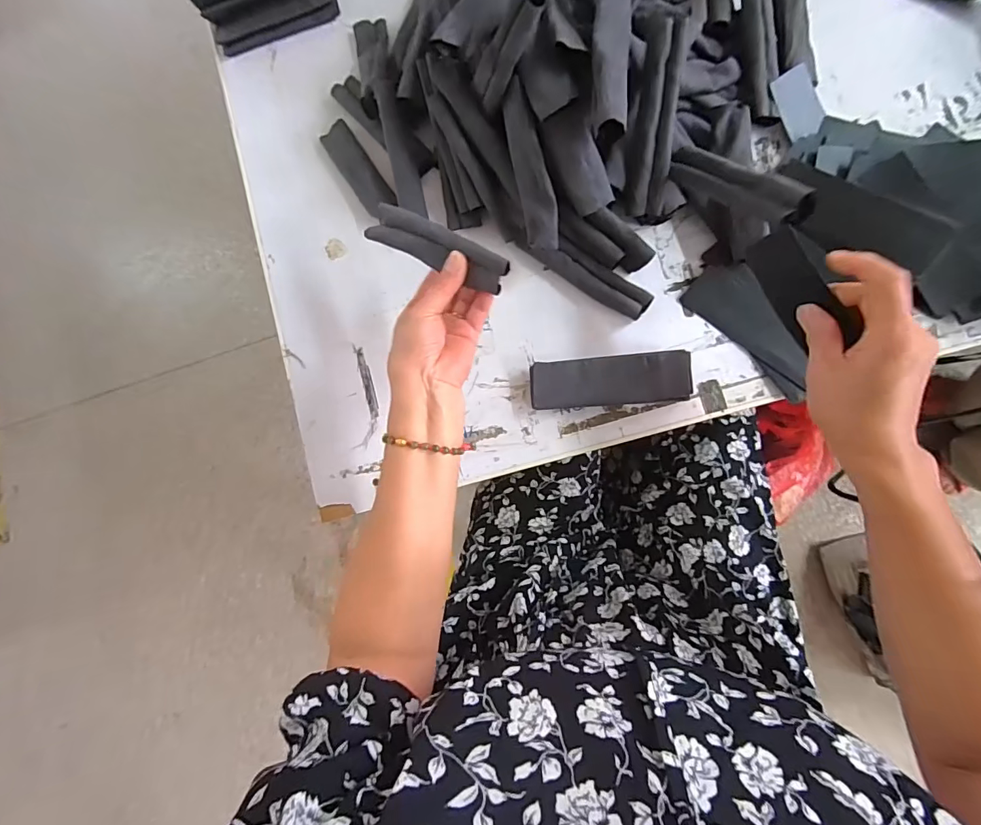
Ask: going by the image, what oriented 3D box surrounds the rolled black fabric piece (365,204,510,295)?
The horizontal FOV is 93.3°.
[{"bbox_3d":[-0.046,-0.142,0.396,0.147,0.023,0.032,31,90,26],"label":"rolled black fabric piece"}]

